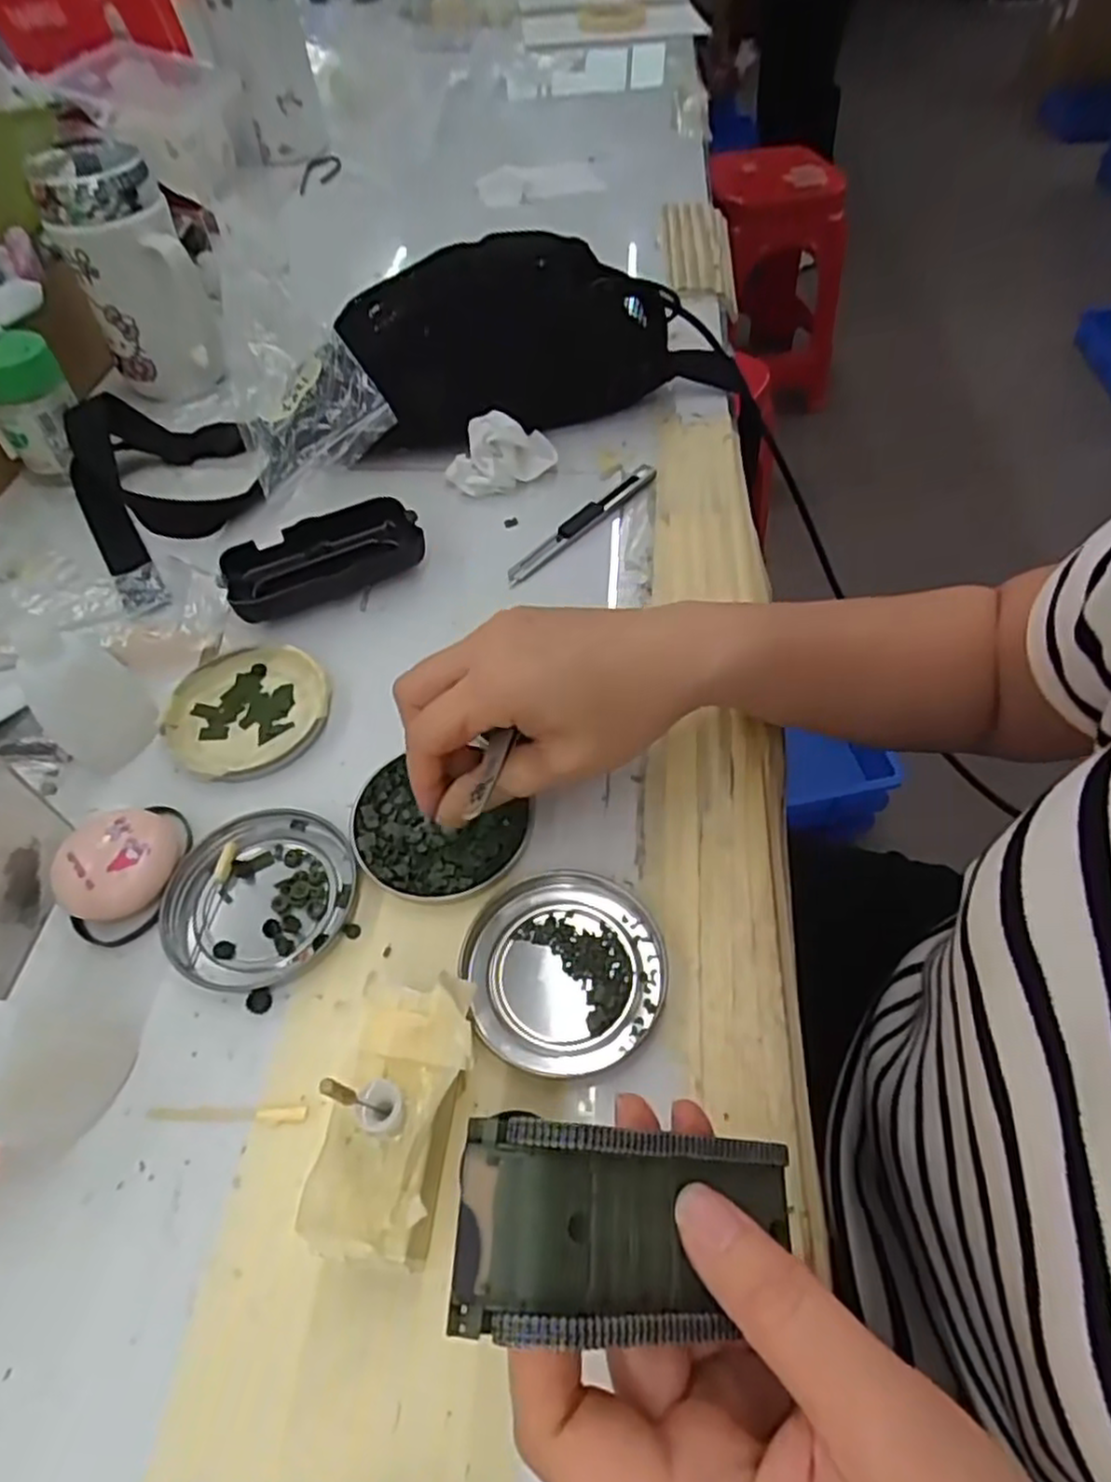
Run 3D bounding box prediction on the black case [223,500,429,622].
[{"bbox_3d":[-0.133,-0.105,0.419,0.108,0.025,0.051,-25,57,-14],"label":"black case"}]

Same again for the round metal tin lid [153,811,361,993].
[{"bbox_3d":[-0.126,0.066,0.311,0.073,0.008,0.079,-1,54,2],"label":"round metal tin lid"}]

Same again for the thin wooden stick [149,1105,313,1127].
[{"bbox_3d":[-0.120,0.135,0.264,0.058,0.004,0.006,-2,54,2],"label":"thin wooden stick"}]

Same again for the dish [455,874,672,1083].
[{"bbox_3d":[0.003,0.091,0.292,0.078,0.012,0.075,-1,54,2],"label":"dish"}]

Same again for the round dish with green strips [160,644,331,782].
[{"bbox_3d":[-0.155,-0.014,0.368,0.077,0.013,0.080,-1,54,2],"label":"round dish with green strips"}]

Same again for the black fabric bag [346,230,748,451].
[{"bbox_3d":[-0.007,-0.280,0.496,0.256,0.096,0.112,-11,55,-5],"label":"black fabric bag"}]

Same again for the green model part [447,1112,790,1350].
[{"bbox_3d":[0.019,0.122,0.181,0.088,0.022,0.044,16,56,-17],"label":"green model part"}]

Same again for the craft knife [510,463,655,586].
[{"bbox_3d":[0.018,-0.134,0.448,0.015,0.009,0.130,34,63,24],"label":"craft knife"}]

